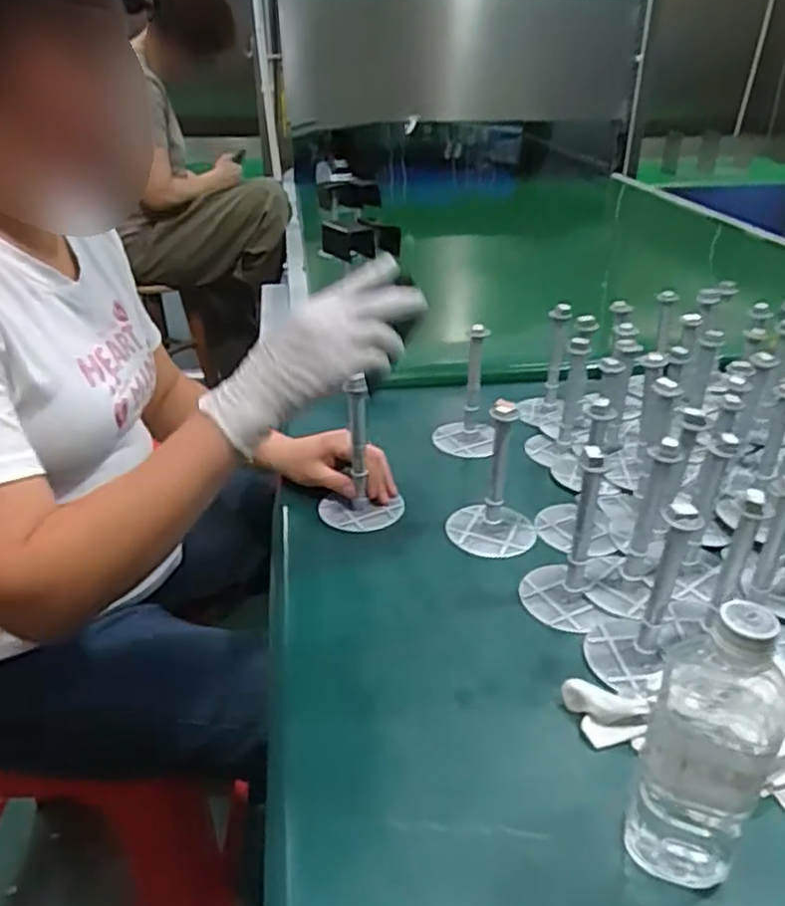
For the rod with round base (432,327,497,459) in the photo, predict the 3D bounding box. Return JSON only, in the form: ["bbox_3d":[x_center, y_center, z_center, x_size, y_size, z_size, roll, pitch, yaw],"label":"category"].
[{"bbox_3d":[0.095,-0.079,0.921,0.082,0.166,0.086,4,30,6],"label":"rod with round base"}]

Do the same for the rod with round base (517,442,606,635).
[{"bbox_3d":[0.163,0.070,0.649,0.082,0.158,0.088,6,30,11],"label":"rod with round base"}]

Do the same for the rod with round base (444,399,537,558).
[{"bbox_3d":[0.104,0.023,0.740,0.093,0.153,0.075,6,30,10],"label":"rod with round base"}]

